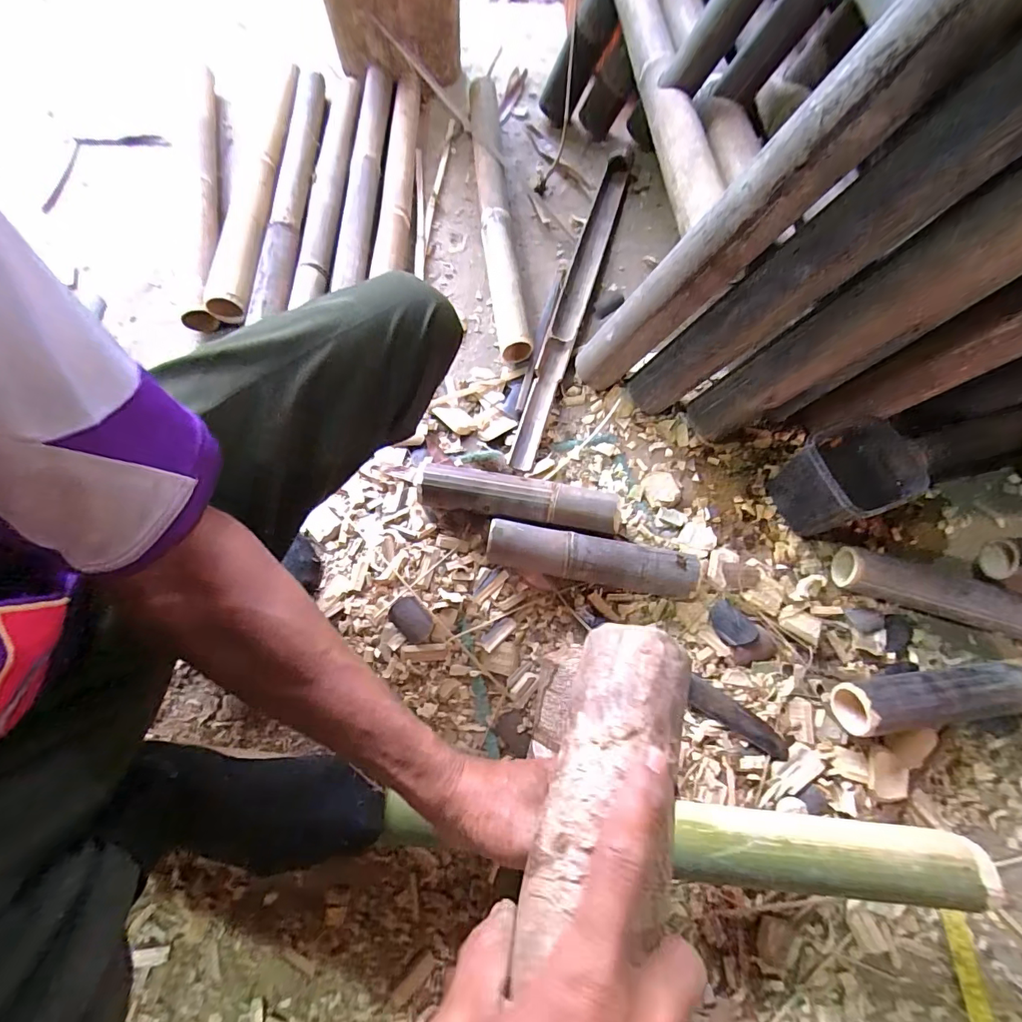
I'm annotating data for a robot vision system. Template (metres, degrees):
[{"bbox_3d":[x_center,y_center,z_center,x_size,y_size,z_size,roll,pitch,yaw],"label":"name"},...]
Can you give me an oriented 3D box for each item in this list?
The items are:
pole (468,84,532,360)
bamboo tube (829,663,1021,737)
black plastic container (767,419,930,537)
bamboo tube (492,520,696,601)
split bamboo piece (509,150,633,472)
[{"bbox_3d":[-0.026,-0.540,0.800,0.064,0.070,0.630,-6,69,-4],"label":"pole"},{"bbox_3d":[0.506,0.211,0.531,0.254,0.055,0.054,-6,69,-4],"label":"bamboo tube"},{"bbox_3d":[0.417,-0.036,0.600,0.117,0.120,0.111,-21,71,-9],"label":"black plastic container"},{"bbox_3d":[0.101,0.063,0.591,0.259,0.057,0.056,11,69,3],"label":"bamboo tube"},{"bbox_3d":[0.104,-0.348,0.753,0.052,0.034,0.653,17,70,5],"label":"split bamboo piece"}]

